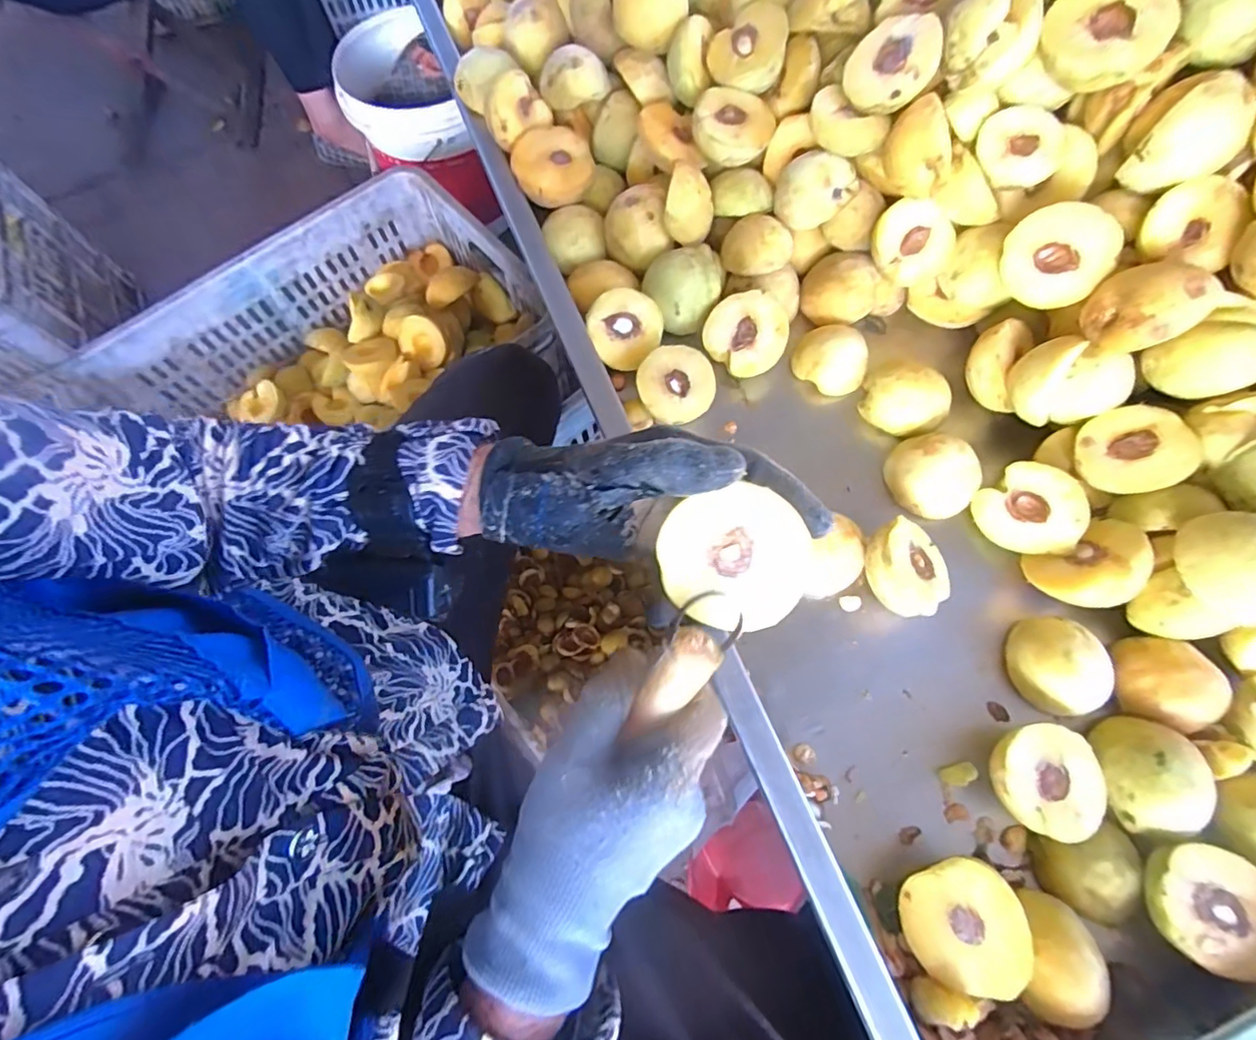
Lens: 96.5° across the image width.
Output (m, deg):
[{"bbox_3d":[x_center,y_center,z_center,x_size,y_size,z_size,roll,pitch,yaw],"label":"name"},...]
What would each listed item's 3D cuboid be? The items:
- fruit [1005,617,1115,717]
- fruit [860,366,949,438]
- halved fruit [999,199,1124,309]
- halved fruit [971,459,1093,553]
[{"bbox_3d":[0.295,0.101,0.384,0.054,0.032,0.063,-41,74,-12],"label":"fruit"},{"bbox_3d":[0.226,-0.093,0.465,0.064,0.054,0.050,14,71,7],"label":"fruit"},{"bbox_3d":[0.318,-0.194,0.415,0.034,0.066,0.069,-22,49,-39],"label":"halved fruit"},{"bbox_3d":[0.302,-0.006,0.417,0.033,0.063,0.064,6,42,-45],"label":"halved fruit"}]

